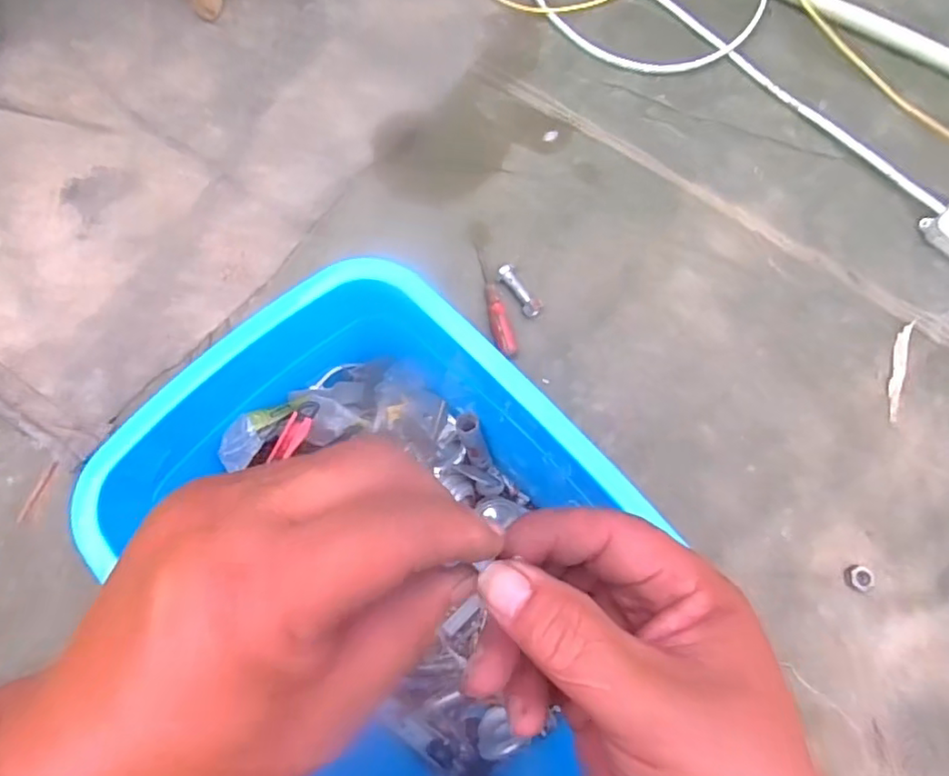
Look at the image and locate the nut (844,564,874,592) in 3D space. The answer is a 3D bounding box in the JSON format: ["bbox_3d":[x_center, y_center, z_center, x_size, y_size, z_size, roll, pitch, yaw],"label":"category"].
[{"bbox_3d":[0.358,0.177,0.565,0.025,0.008,0.023,0,76,0],"label":"nut"}]

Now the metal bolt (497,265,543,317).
[{"bbox_3d":[0.047,-0.102,0.639,0.020,0.013,0.062,-37,79,-8],"label":"metal bolt"}]

